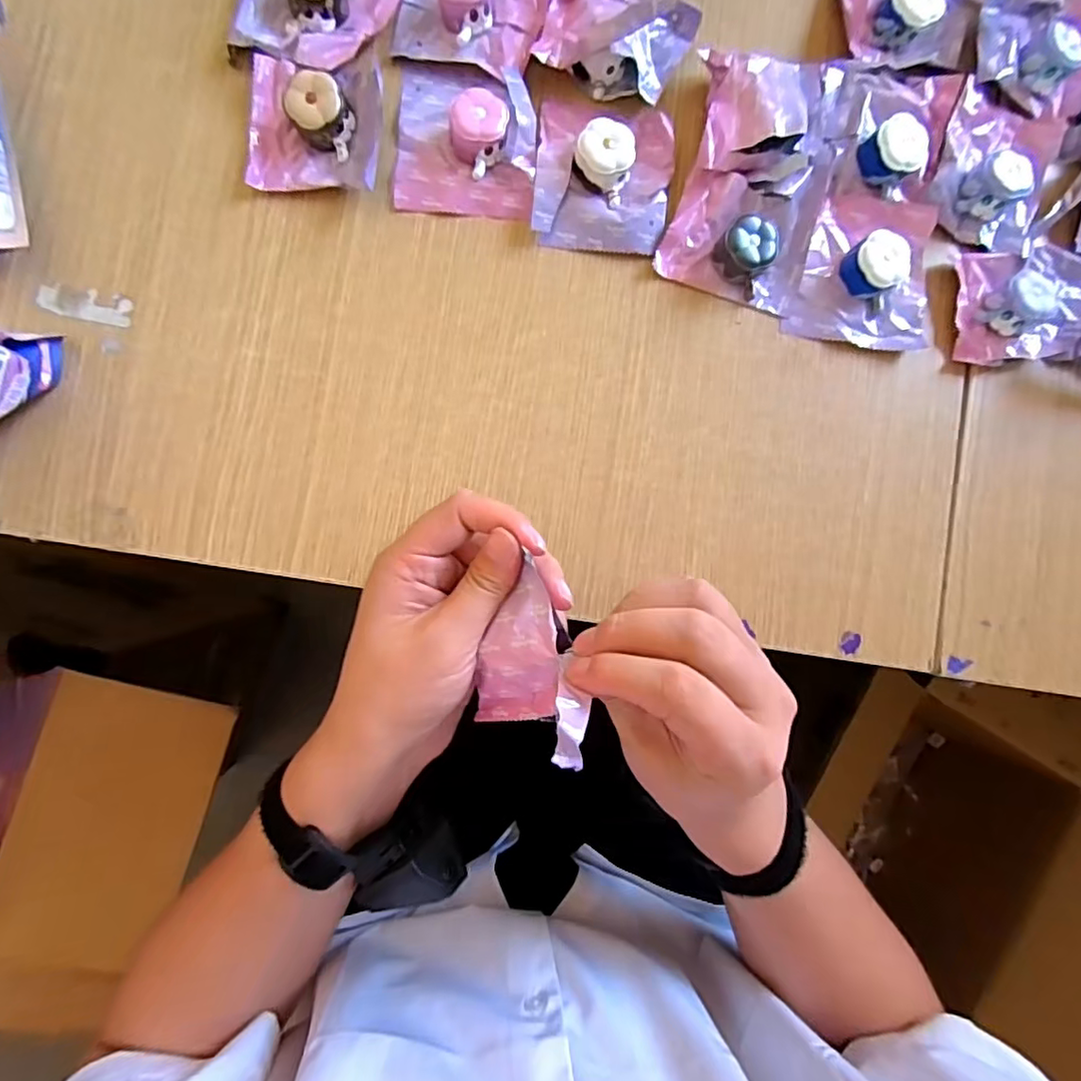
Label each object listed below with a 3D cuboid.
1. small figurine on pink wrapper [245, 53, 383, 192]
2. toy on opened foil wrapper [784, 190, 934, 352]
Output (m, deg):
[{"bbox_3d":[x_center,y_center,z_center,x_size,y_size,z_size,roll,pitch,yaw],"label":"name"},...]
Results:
[{"bbox_3d":[-0.130,-0.242,0.335,0.075,0.025,0.075,4,88,-4],"label":"small figurine on pink wrapper"},{"bbox_3d":[0.206,-0.170,0.357,0.086,0.021,0.095,10,88,-3],"label":"toy on opened foil wrapper"}]

